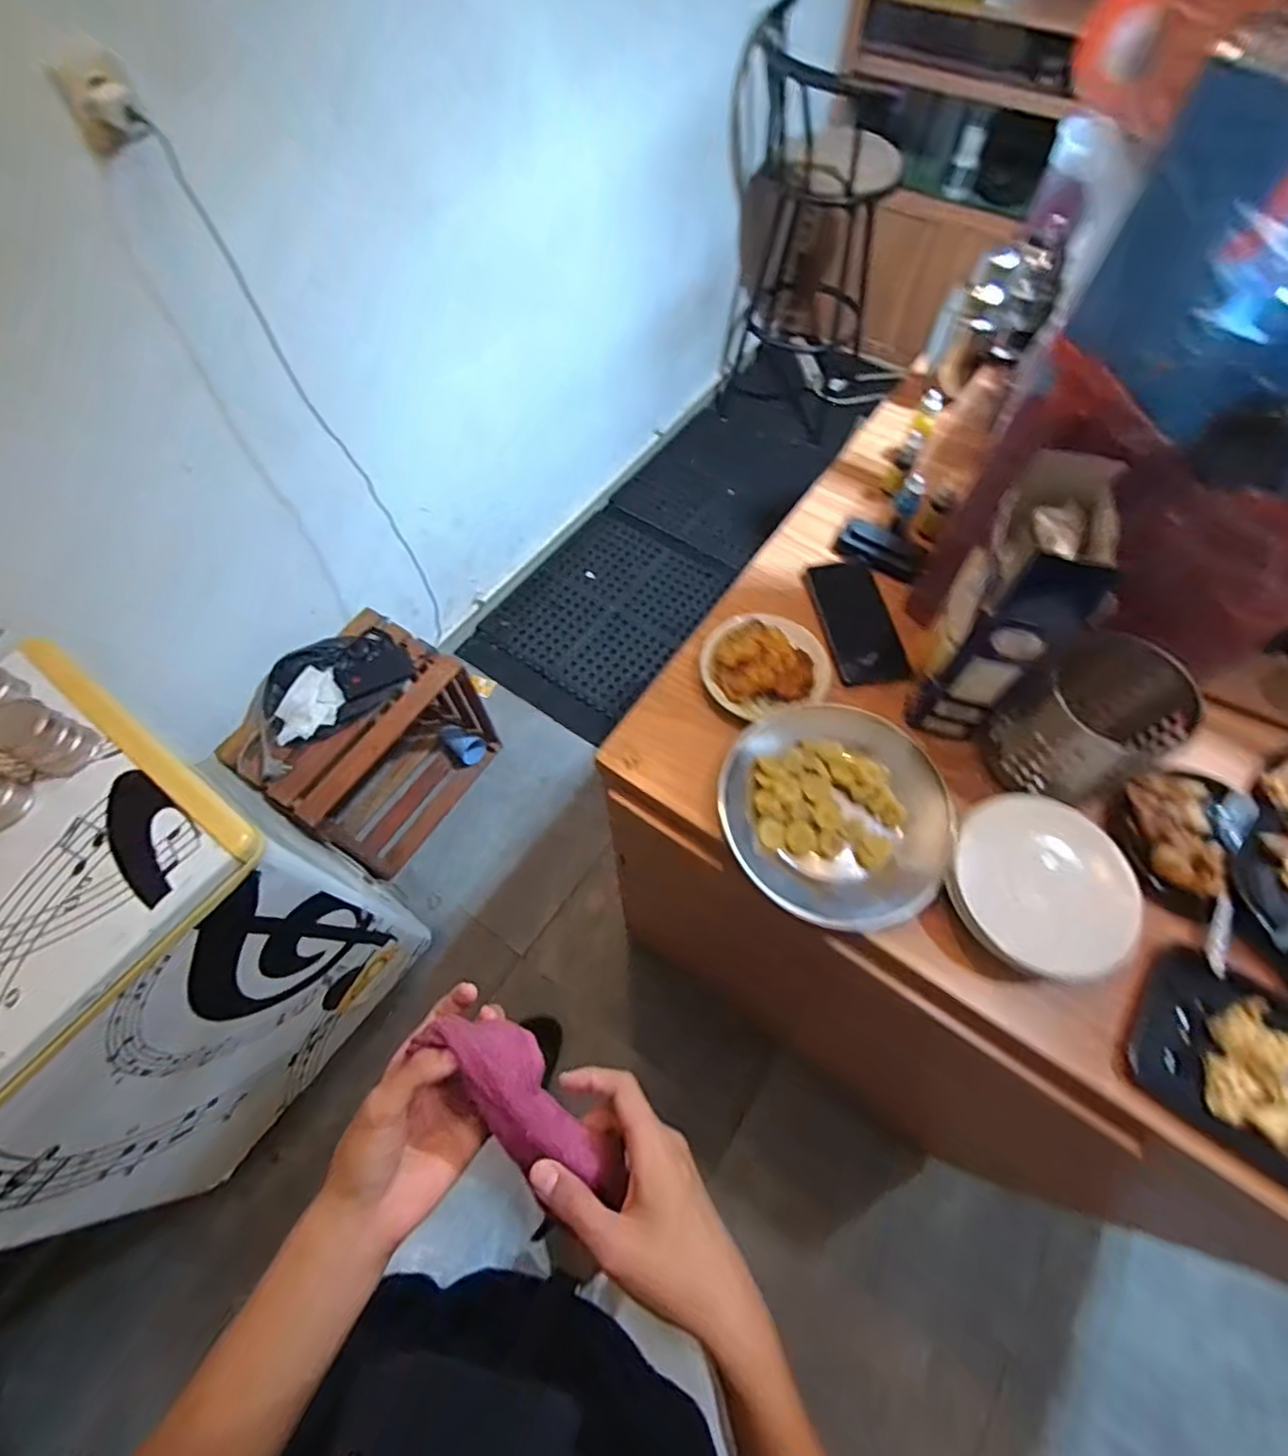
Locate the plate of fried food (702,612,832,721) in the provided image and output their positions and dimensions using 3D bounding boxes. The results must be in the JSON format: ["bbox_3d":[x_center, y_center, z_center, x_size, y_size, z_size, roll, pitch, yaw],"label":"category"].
[{"bbox_3d":[0.126,-0.079,0.667,0.125,0.049,0.118,0,62,0],"label":"plate of fried food"}]

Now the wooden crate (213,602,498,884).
[{"bbox_3d":[-0.636,0.051,1.532,0.296,0.451,0.468,28,66,14],"label":"wooden crate"}]

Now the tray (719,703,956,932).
[{"bbox_3d":[0.182,0.077,0.605,0.208,0.039,0.206,25,65,13],"label":"tray"}]

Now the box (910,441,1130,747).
[{"bbox_3d":[0.319,-0.098,0.556,0.080,0.244,0.119,17,63,9],"label":"box"}]

